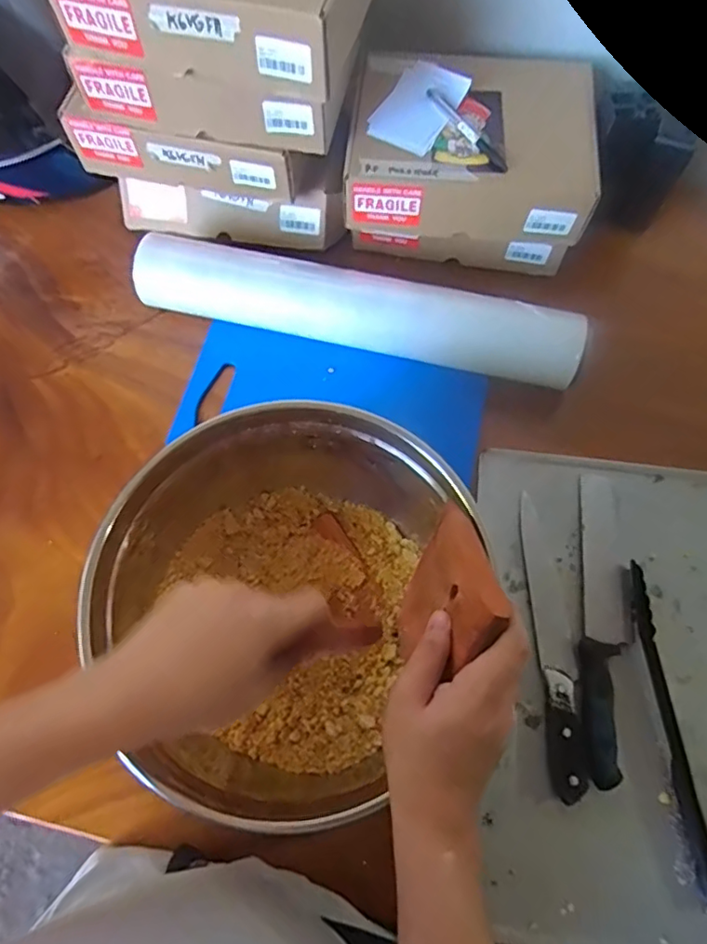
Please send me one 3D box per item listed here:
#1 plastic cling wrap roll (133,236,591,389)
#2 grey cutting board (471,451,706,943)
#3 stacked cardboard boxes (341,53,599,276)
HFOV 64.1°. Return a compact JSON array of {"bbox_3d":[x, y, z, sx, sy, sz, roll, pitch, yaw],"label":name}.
[{"bbox_3d":[0.002,-0.185,0.651,0.493,0.079,0.080,13,70,6],"label":"plastic cling wrap roll"},{"bbox_3d":[0.282,0.200,0.536,0.319,0.019,0.443,6,70,3],"label":"grey cutting board"},{"bbox_3d":[0.130,-0.358,0.671,0.254,0.144,0.194,5,70,3],"label":"stacked cardboard boxes"}]

